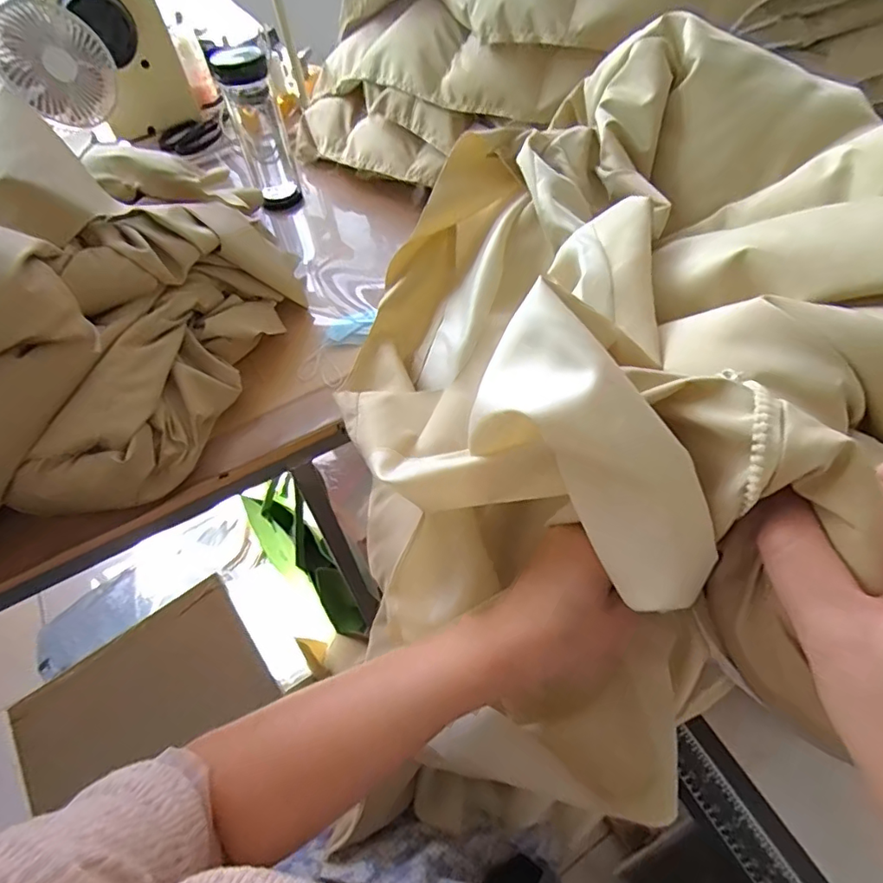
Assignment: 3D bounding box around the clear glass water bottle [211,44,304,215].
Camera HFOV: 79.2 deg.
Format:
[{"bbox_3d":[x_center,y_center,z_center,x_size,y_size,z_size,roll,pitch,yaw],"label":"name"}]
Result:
[{"bbox_3d":[-0.239,-0.406,0.720,0.063,0.203,0.068,-15,55,-7],"label":"clear glass water bottle"}]

